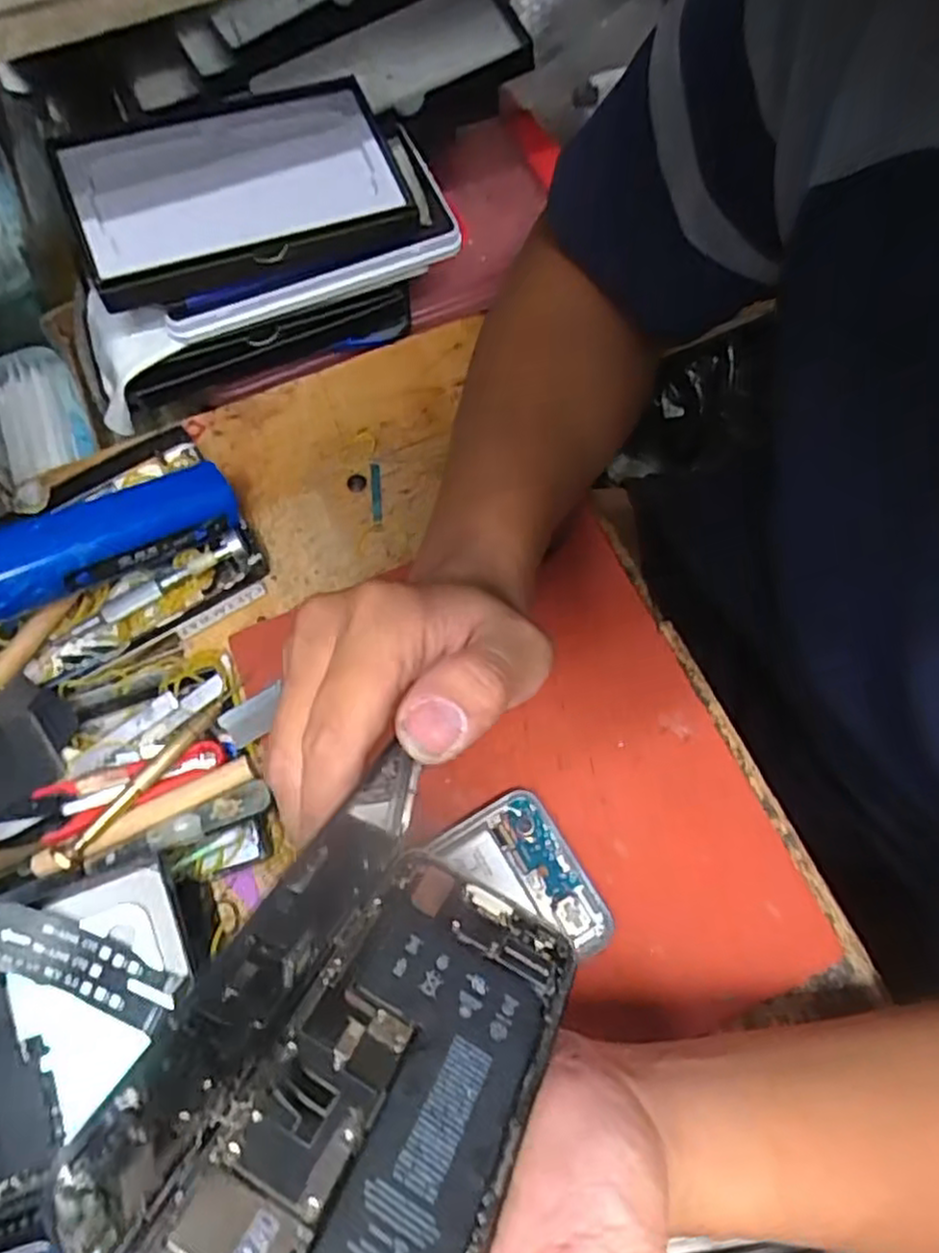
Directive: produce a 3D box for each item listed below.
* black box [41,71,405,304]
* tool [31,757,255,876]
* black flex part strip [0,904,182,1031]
[{"bbox_3d":[-0.128,-0.243,0.404,0.174,0.023,0.098,-20,85,-10],"label":"black box"},{"bbox_3d":[-0.145,0.085,0.326,0.099,0.009,0.014,-26,69,-11],"label":"tool"},{"bbox_3d":[-0.155,0.132,0.286,0.079,0.010,0.024,27,68,-7],"label":"black flex part strip"}]

